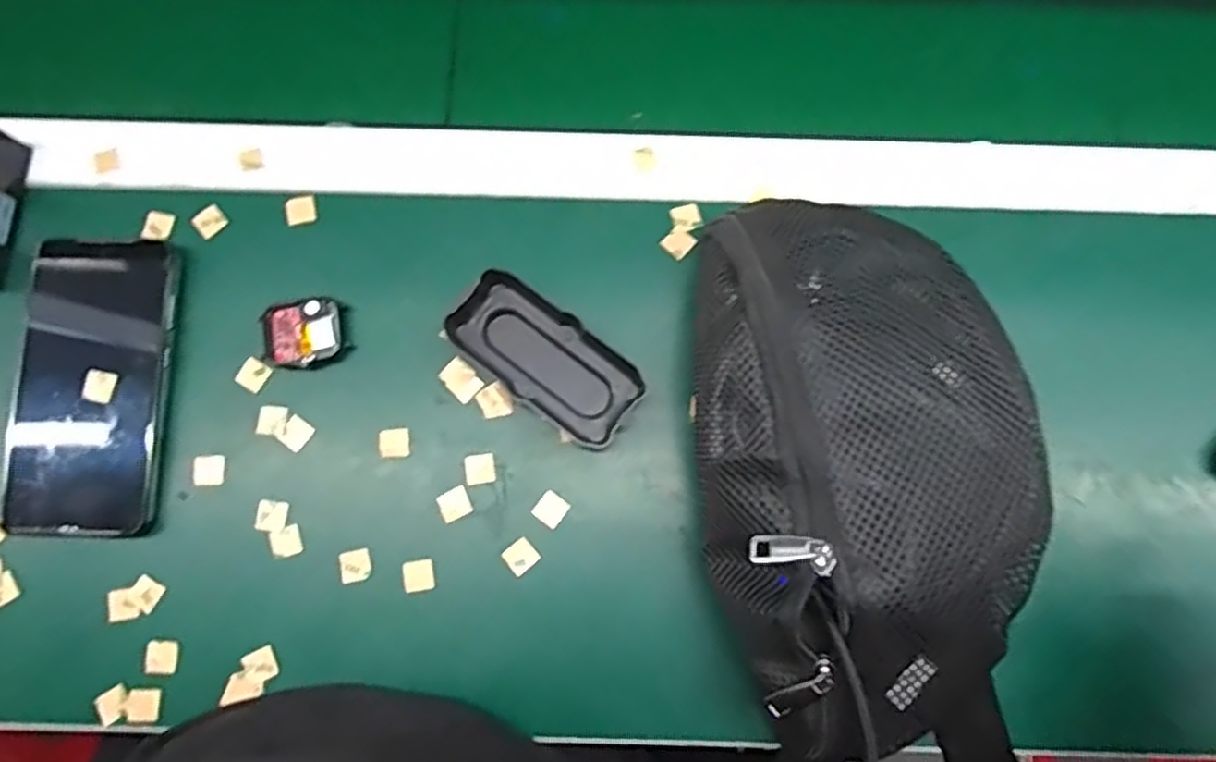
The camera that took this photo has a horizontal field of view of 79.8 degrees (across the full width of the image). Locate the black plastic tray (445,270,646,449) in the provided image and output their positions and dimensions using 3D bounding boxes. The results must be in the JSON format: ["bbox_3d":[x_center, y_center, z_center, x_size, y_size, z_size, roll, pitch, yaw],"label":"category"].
[{"bbox_3d":[-0.034,-0.012,0.402,0.106,0.026,0.051,37,81,6],"label":"black plastic tray"}]

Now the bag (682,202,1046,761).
[{"bbox_3d":[0.114,0.046,0.354,0.137,0.096,0.276,-3,79,-1],"label":"bag"}]

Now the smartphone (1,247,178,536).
[{"bbox_3d":[-0.285,0.002,0.404,0.077,0.013,0.162,1,79,0],"label":"smartphone"}]

